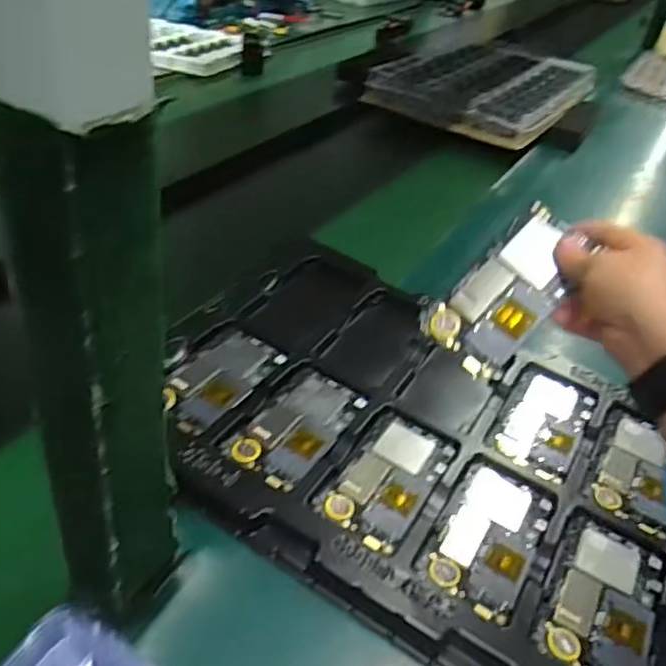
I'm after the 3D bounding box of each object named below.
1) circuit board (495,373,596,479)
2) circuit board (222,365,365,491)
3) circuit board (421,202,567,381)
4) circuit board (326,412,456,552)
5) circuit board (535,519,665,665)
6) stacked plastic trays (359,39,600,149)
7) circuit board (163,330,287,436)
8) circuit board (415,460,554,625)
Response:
[{"bbox_3d":[0.187,0.077,0.562,0.064,0.006,0.121,27,41,23],"label":"circuit board"},{"bbox_3d":[-0.026,0.074,0.515,0.065,0.009,0.126,24,40,21],"label":"circuit board"},{"bbox_3d":[0.125,-0.029,0.446,0.120,0.008,0.066,-44,64,-4],"label":"circuit board"},{"bbox_3d":[0.044,0.111,0.488,0.064,0.008,0.124,23,39,19],"label":"circuit board"},{"bbox_3d":[0.186,0.181,0.435,0.063,0.007,0.126,25,40,21],"label":"circuit board"},{"bbox_3d":[0.317,-0.481,1.251,0.310,0.059,0.529,27,41,23],"label":"stacked plastic trays"},{"bbox_3d":[-0.097,0.040,0.542,0.063,0.011,0.123,25,40,21],"label":"circuit board"},{"bbox_3d":[0.113,0.145,0.463,0.071,0.005,0.129,22,39,18],"label":"circuit board"}]

